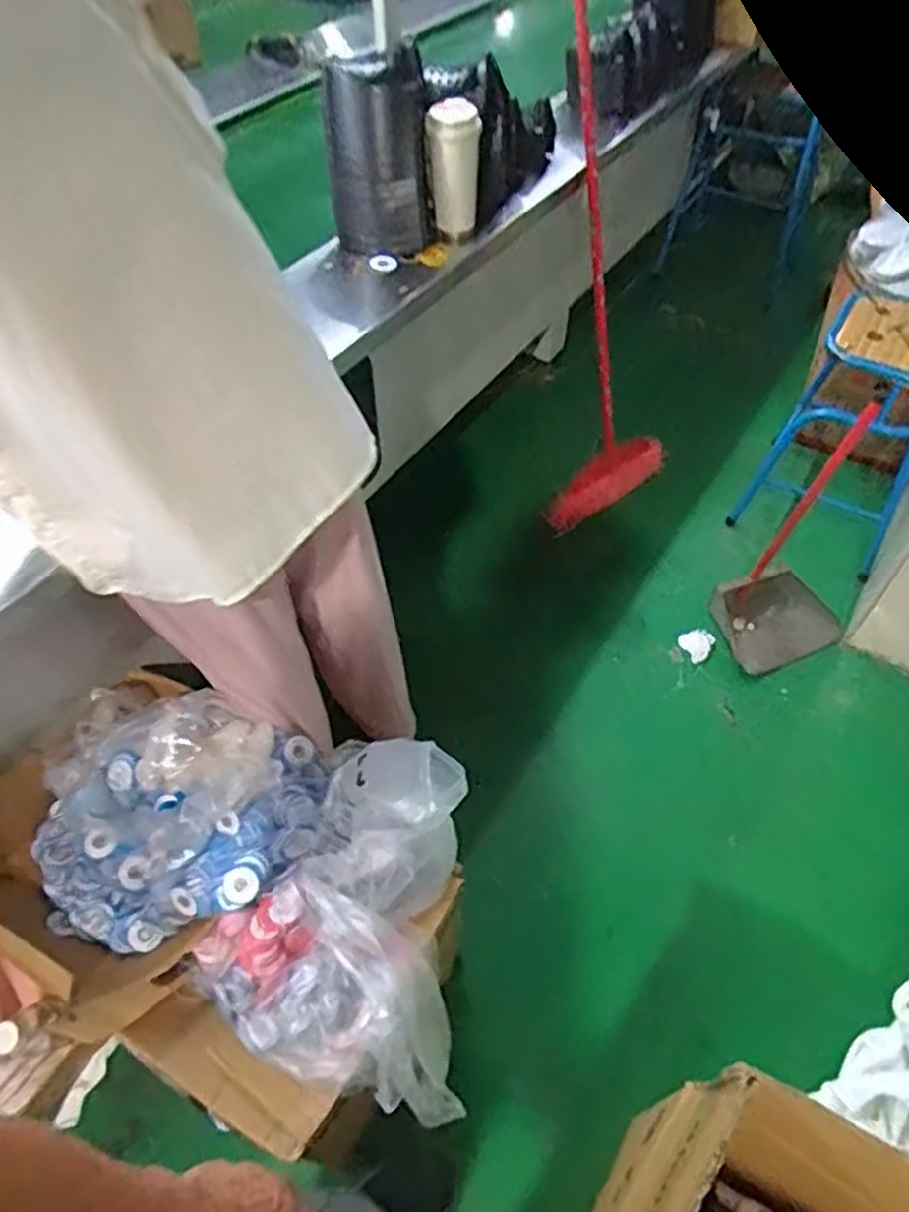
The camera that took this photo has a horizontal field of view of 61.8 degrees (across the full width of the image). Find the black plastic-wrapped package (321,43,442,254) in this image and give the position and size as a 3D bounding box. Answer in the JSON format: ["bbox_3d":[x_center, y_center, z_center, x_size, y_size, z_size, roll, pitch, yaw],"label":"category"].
[{"bbox_3d":[-0.120,-0.719,1.222,0.167,0.275,0.073,-2,51,-2],"label":"black plastic-wrapped package"}]

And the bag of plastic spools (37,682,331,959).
[{"bbox_3d":[-0.403,0.290,1.096,0.419,0.132,0.321,-14,53,-11],"label":"bag of plastic spools"}]

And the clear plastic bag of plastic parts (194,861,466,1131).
[{"bbox_3d":[-0.152,0.492,0.959,0.376,0.101,0.199,28,56,20],"label":"clear plastic bag of plastic parts"}]

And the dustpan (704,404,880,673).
[{"bbox_3d":[0.722,-0.125,1.514,0.262,0.517,0.211,-15,53,-12],"label":"dustpan"}]

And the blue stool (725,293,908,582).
[{"bbox_3d":[0.900,-0.406,1.737,0.328,0.479,0.392,23,55,17],"label":"blue stool"}]

